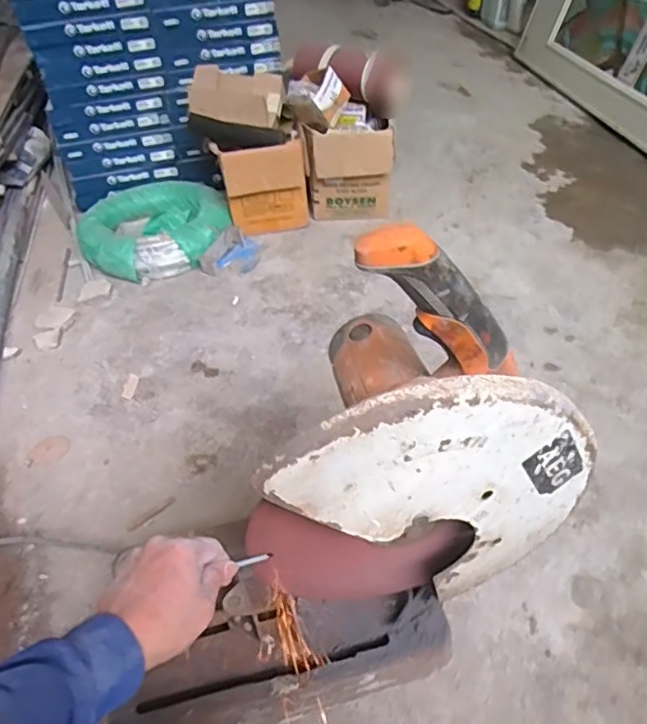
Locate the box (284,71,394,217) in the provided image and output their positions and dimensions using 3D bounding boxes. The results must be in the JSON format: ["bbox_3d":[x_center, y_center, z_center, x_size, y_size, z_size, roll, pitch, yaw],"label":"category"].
[{"bbox_3d":[0.052,-0.599,1.601,0.266,0.358,0.199,-5,43,-1],"label":"box"}]

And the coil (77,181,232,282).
[{"bbox_3d":[-0.483,-0.395,1.612,0.409,0.080,0.442,-2,44,2],"label":"coil"}]

